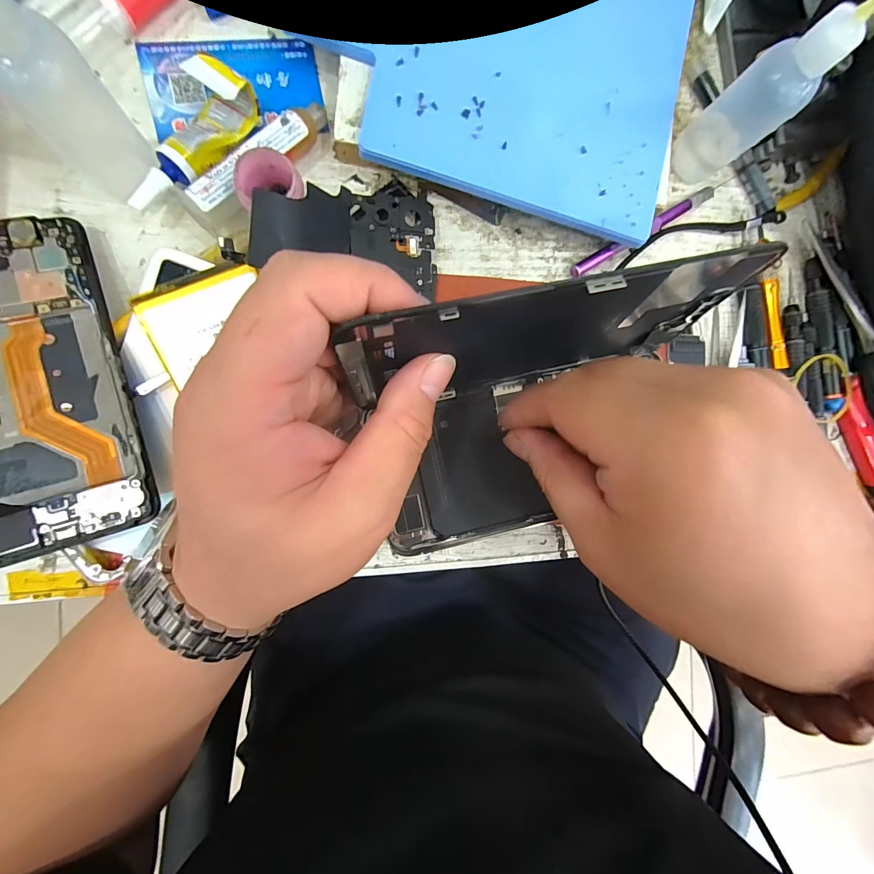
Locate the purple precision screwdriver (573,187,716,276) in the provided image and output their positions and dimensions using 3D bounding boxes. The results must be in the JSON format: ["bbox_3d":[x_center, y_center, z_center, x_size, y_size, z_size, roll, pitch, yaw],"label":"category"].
[{"bbox_3d":[0.132,-0.132,0.240,0.116,0.010,0.008,-32,94,-8],"label":"purple precision screwdriver"}]

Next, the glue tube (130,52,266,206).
[{"bbox_3d":[-0.121,-0.145,0.185,0.028,0.018,0.078,24,86,-8],"label":"glue tube"}]

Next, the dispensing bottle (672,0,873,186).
[{"bbox_3d":[0.176,-0.186,0.198,0.030,0.104,0.028,2,89,-9],"label":"dispensing bottle"}]

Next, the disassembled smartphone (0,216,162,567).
[{"bbox_3d":[-0.188,-0.024,0.168,0.078,0.012,0.151,-17,92,-9],"label":"disassembled smartphone"}]

